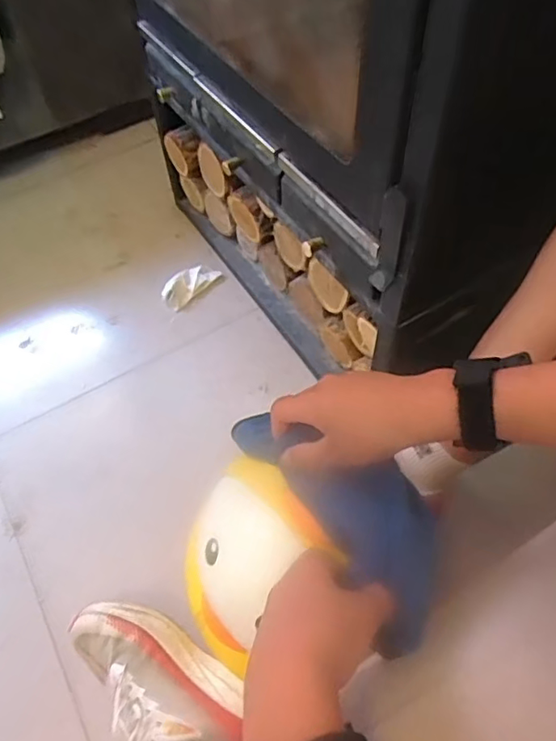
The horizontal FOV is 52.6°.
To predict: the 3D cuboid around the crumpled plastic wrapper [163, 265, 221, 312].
[{"bbox_3d":[-0.170,-0.164,1.059,0.060,0.020,0.123,32,63,22],"label":"crumpled plastic wrapper"}]

